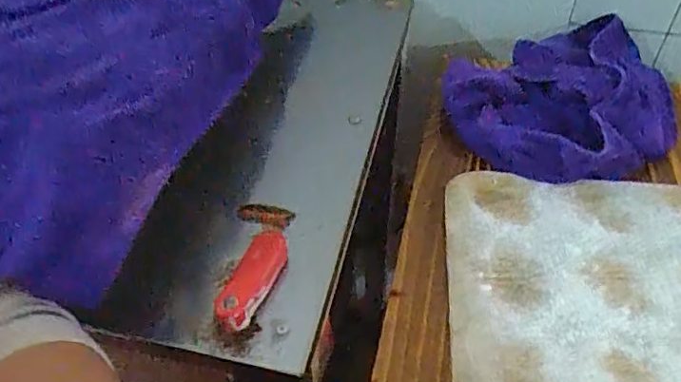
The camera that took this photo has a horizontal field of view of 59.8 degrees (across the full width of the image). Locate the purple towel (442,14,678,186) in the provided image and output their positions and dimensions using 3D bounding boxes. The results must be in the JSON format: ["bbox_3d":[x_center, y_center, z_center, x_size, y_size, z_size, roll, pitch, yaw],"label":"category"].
[{"bbox_3d":[0.208,-0.090,0.537,0.212,0.056,0.179,-15,49,-11],"label":"purple towel"}]

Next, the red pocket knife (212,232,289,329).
[{"bbox_3d":[-0.054,0.055,0.376,0.022,0.021,0.072,15,50,15],"label":"red pocket knife"}]

